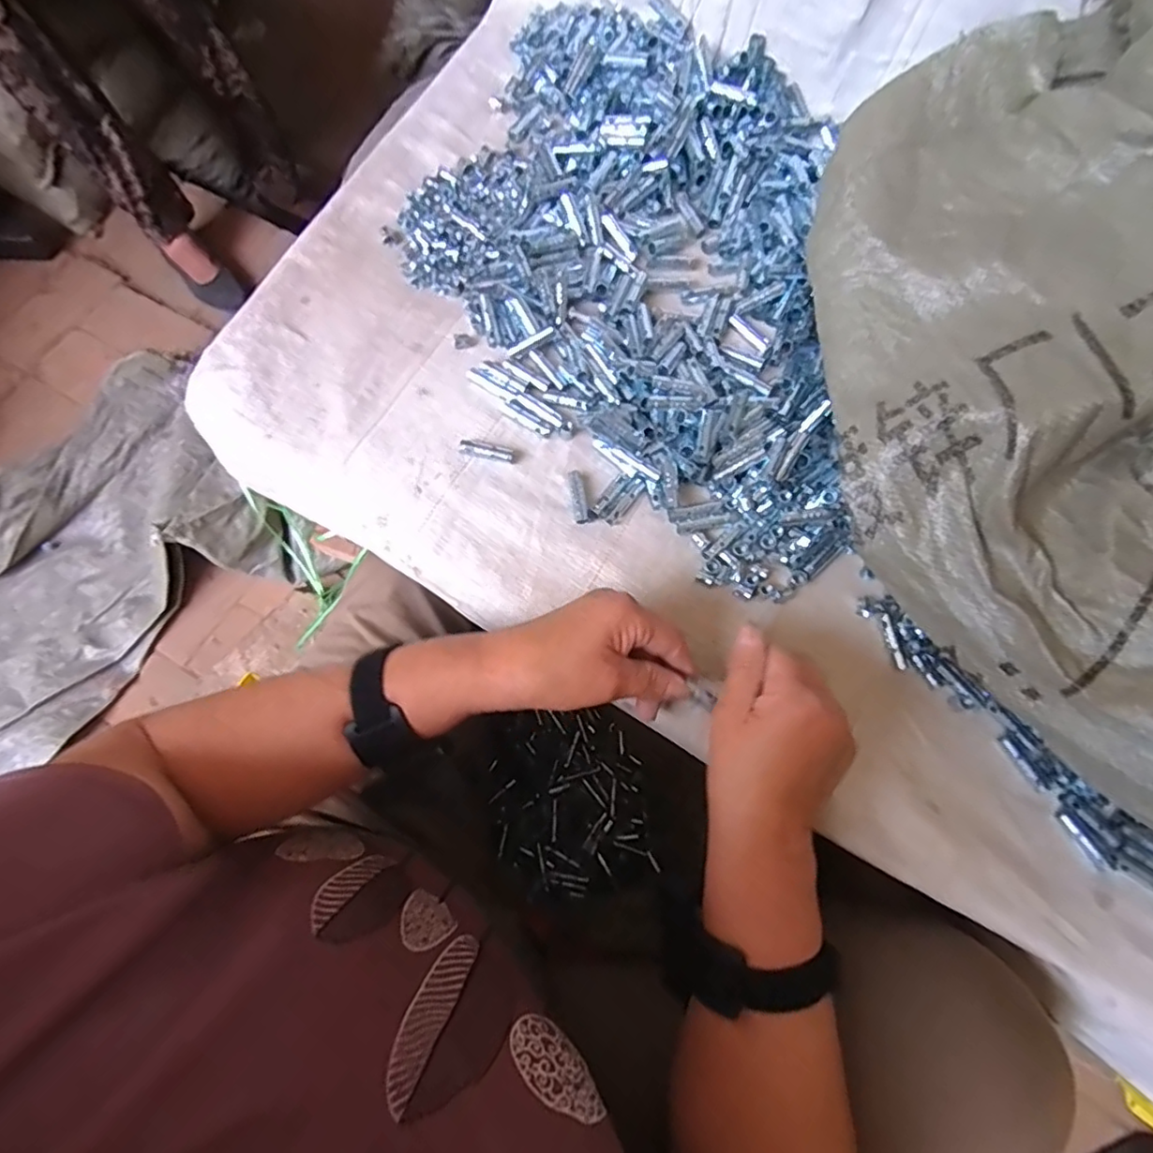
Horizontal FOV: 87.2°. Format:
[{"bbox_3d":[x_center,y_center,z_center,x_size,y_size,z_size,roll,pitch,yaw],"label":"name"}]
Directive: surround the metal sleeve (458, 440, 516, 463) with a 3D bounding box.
[{"bbox_3d":[-0.070,-0.097,0.473,0.043,0.011,0.011,10,73,2],"label":"metal sleeve"}]

